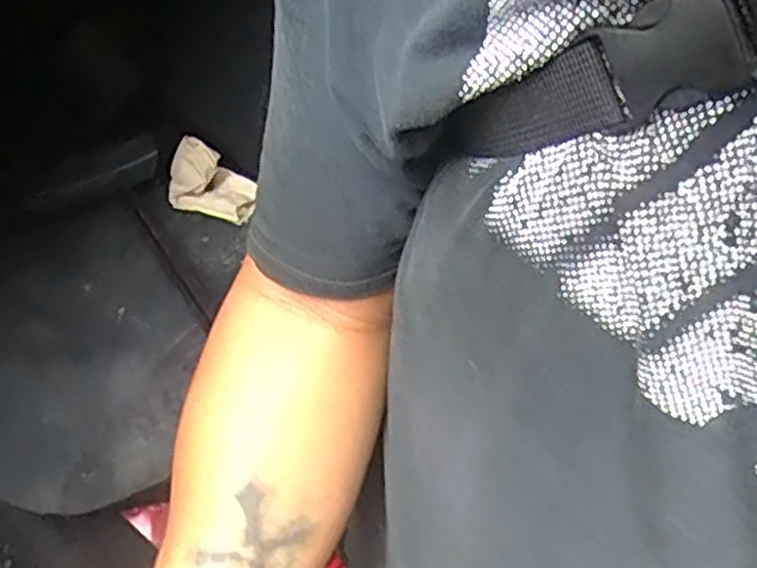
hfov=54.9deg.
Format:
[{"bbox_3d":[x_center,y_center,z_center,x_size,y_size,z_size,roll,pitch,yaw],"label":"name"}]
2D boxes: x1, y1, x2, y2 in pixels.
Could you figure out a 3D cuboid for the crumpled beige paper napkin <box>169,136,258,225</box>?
[{"bbox_3d":[-0.225,-0.140,0.980,0.110,0.080,0.080,6,63,4],"label":"crumpled beige paper napkin"}]

